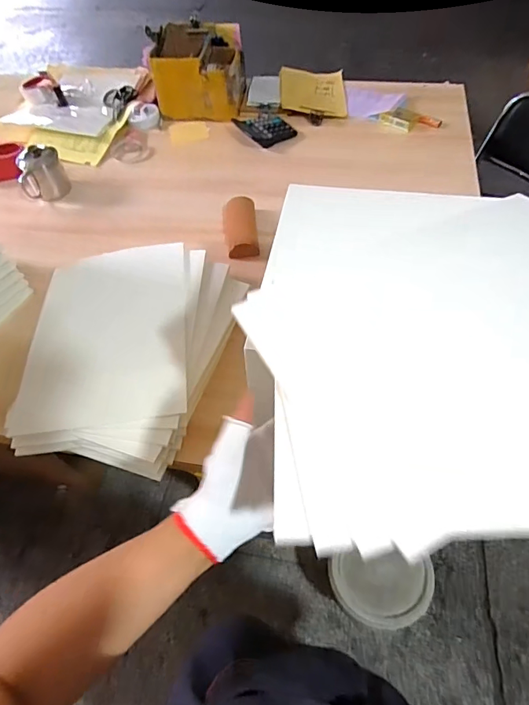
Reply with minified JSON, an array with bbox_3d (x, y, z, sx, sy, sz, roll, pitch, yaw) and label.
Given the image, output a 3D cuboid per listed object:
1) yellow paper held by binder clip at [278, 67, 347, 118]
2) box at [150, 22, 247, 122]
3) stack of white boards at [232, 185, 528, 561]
[{"bbox_3d":[0.140,-0.765,1.294,0.190,0.036,0.295,0,56,4],"label":"yellow paper held by binder clip"},{"bbox_3d":[-0.180,-0.785,1.264,0.239,0.146,0.235,-2,55,2],"label":"box"},{"bbox_3d":[0.197,-0.040,0.429,0.399,0.039,0.425,-7,49,4],"label":"stack of white boards"}]

